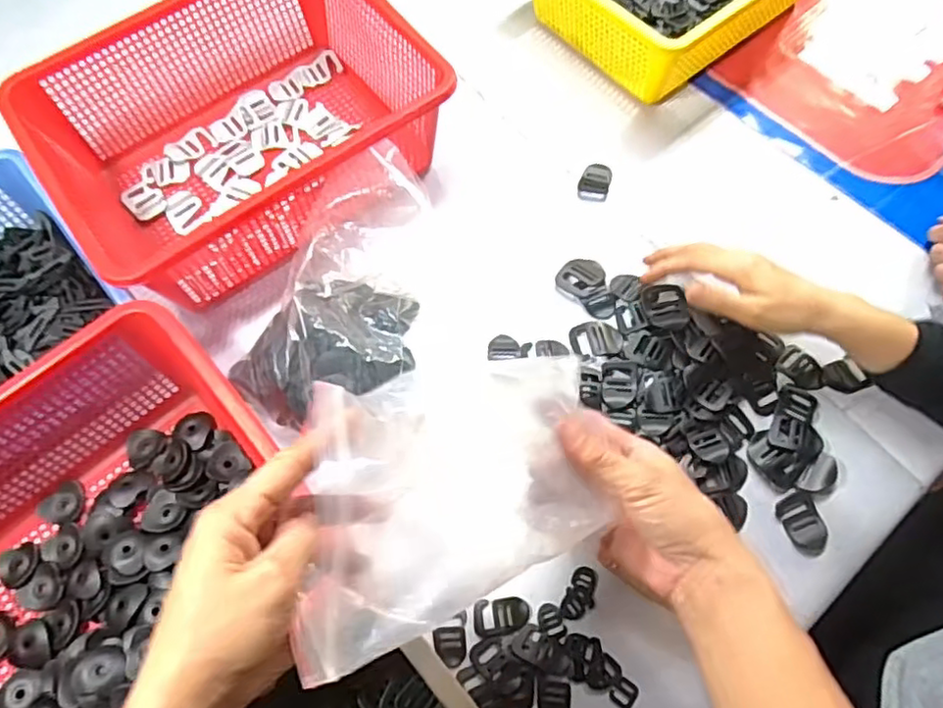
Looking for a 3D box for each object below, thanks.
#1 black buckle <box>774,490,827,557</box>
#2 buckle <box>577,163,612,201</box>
[{"bbox_3d":[0.261,0.134,0.502,0.031,0.005,0.047,-13,67,-4],"label":"black buckle"},{"bbox_3d":[0.126,-0.175,0.650,0.030,0.009,0.044,14,68,8],"label":"buckle"}]

